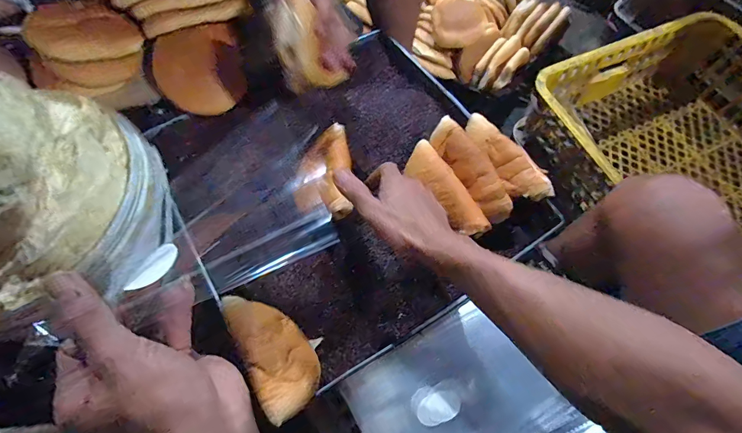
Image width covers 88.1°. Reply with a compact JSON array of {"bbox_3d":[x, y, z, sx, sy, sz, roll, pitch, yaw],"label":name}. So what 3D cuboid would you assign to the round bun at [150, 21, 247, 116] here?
[{"bbox_3d":[-0.252,-0.213,0.575,0.126,0.030,0.126,0,86,-7],"label":"round bun"}]

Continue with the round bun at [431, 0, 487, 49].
[{"bbox_3d":[0.196,-0.432,0.864,0.122,0.063,0.104,15,66,6],"label":"round bun"}]

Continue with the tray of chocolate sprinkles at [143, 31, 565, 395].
[{"bbox_3d":[-0.032,-0.052,0.541,0.437,0.065,0.449,-28,68,-13],"label":"tray of chocolate sprinkles"}]

